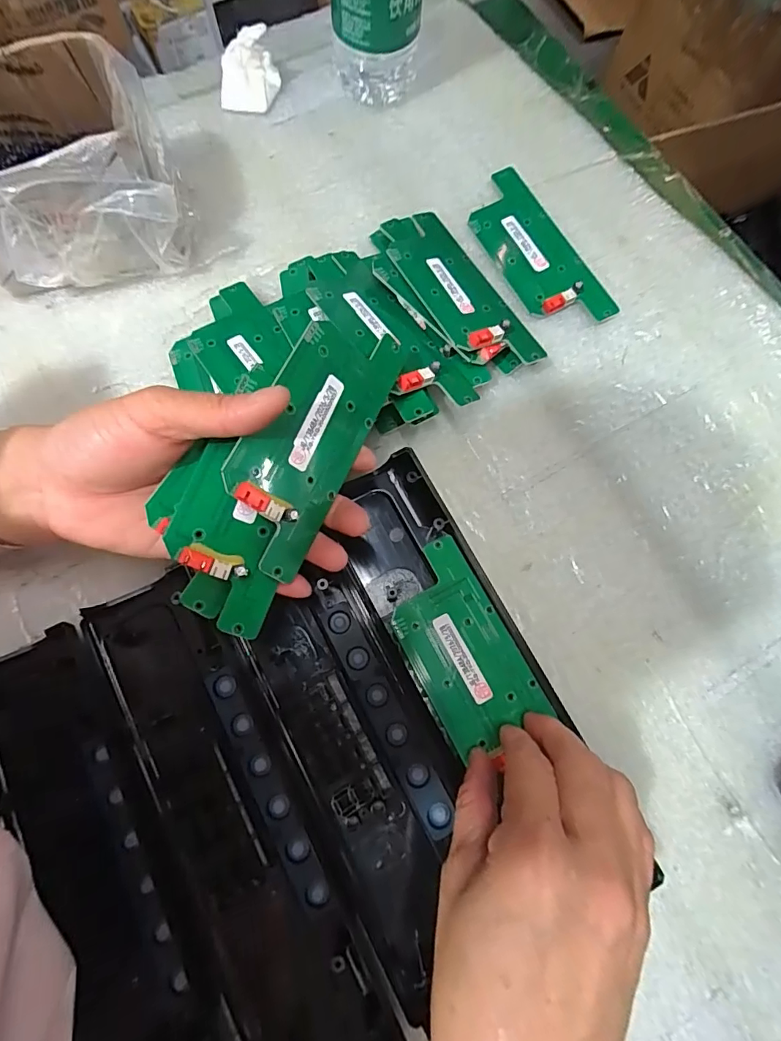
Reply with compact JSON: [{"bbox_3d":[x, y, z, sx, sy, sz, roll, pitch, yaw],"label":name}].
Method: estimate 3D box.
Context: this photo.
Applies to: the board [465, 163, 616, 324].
[{"bbox_3d":[0.100,-0.189,0.325,0.054,0.010,0.135,-26,78,-8],"label":"board"}]

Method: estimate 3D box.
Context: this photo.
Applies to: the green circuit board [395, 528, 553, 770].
[{"bbox_3d":[0.036,0.066,0.254,0.054,0.004,0.103,-27,78,-8],"label":"green circuit board"}]

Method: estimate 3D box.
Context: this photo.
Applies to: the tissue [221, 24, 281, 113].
[{"bbox_3d":[-0.104,-0.332,0.341,0.040,0.031,0.040,4,75,0],"label":"tissue"}]

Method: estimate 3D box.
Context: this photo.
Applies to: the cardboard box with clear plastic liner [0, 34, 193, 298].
[{"bbox_3d":[-0.202,-0.208,0.287,0.133,0.080,0.097,-13,76,-4],"label":"cardboard box with clear plastic liner"}]

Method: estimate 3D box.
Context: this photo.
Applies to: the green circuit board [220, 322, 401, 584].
[{"bbox_3d":[-0.035,-0.042,0.219,0.052,0.008,0.130,38,70,-38],"label":"green circuit board"}]

